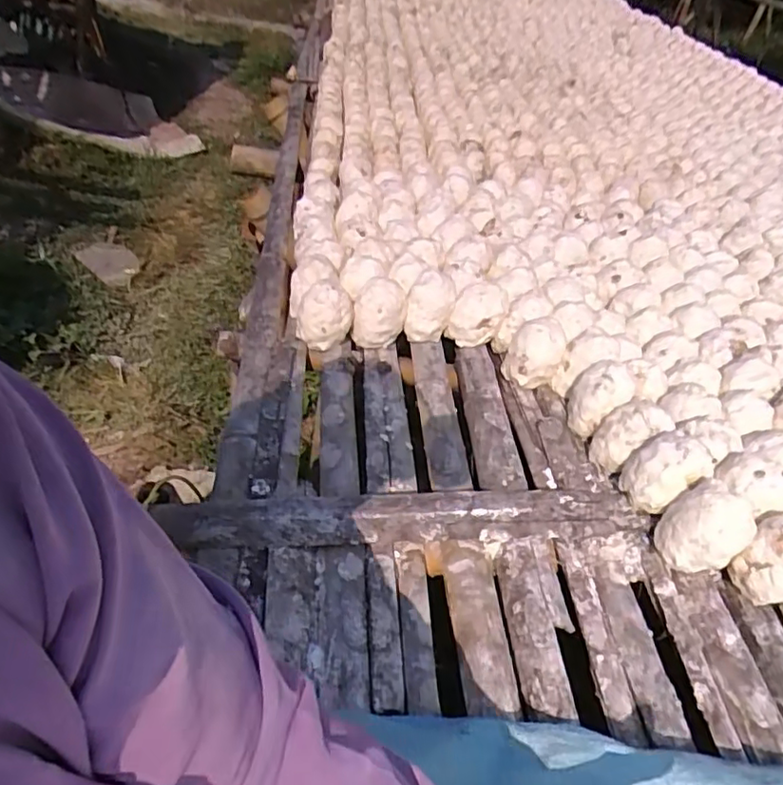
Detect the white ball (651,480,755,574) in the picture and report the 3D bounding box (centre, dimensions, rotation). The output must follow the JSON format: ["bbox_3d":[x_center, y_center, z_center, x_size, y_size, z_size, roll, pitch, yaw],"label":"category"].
[{"bbox_3d":[0.355,0.156,0.681,0.064,0.092,0.082,-28,53,-33],"label":"white ball"}]

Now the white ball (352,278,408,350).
[{"bbox_3d":[-0.018,-0.125,0.950,0.082,0.098,0.059,9,42,2],"label":"white ball"}]

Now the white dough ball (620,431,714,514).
[{"bbox_3d":[0.338,0.098,0.740,0.083,0.083,0.081,4,42,-4],"label":"white dough ball"}]

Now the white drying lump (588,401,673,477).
[{"bbox_3d":[0.321,0.059,0.808,0.076,0.093,0.071,4,42,-4],"label":"white drying lump"}]

